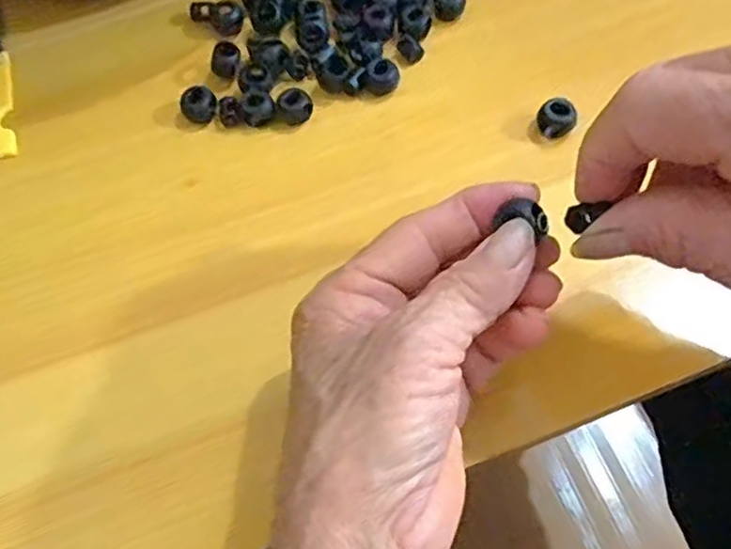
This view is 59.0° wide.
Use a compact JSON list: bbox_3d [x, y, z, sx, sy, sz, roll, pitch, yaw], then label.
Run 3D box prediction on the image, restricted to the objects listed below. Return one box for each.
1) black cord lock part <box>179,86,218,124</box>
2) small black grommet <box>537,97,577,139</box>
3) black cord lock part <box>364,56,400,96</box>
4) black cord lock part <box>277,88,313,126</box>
[{"bbox_3d":[-0.082,-0.083,0.321,0.017,0.013,0.015,-19,62,-6],"label":"black cord lock part"},{"bbox_3d":[0.090,-0.072,0.303,0.017,0.017,0.013,21,65,15],"label":"small black grommet"},{"bbox_3d":[0.008,-0.098,0.320,0.015,0.010,0.014,22,65,16],"label":"black cord lock part"},{"bbox_3d":[-0.035,-0.082,0.316,0.016,0.010,0.013,-32,64,-12],"label":"black cord lock part"}]

